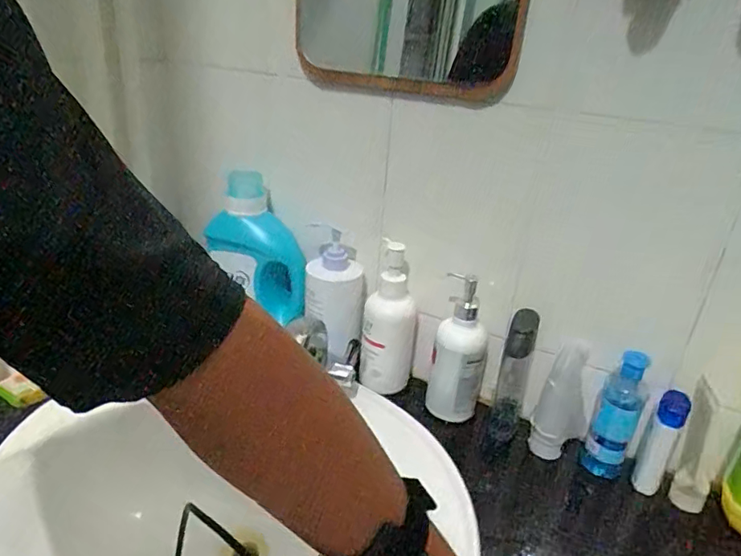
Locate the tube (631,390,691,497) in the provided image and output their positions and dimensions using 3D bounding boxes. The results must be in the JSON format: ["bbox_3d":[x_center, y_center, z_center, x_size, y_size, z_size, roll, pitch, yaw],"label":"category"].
[{"bbox_3d":[0.327,0.187,0.587,0.024,0.124,0.031,-18,34,-38],"label":"tube"}]

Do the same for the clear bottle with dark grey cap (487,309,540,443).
[{"bbox_3d":[0.178,0.126,0.646,0.035,0.173,0.044,13,27,18],"label":"clear bottle with dark grey cap"}]

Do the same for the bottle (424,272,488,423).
[{"bbox_3d":[0.118,0.089,0.675,0.066,0.190,0.066,12,27,15],"label":"bottle"}]

